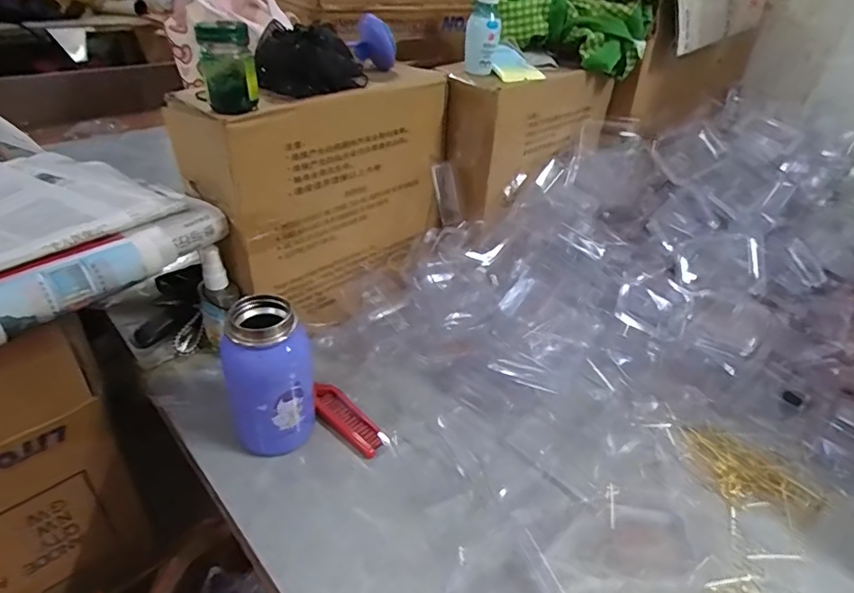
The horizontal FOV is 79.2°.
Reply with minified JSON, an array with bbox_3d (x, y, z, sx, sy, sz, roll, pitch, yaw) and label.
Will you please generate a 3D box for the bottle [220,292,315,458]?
[{"bbox_3d":[-0.138,0.075,0.455,0.071,0.140,0.059,-8,37,-17],"label":"bottle"}]

